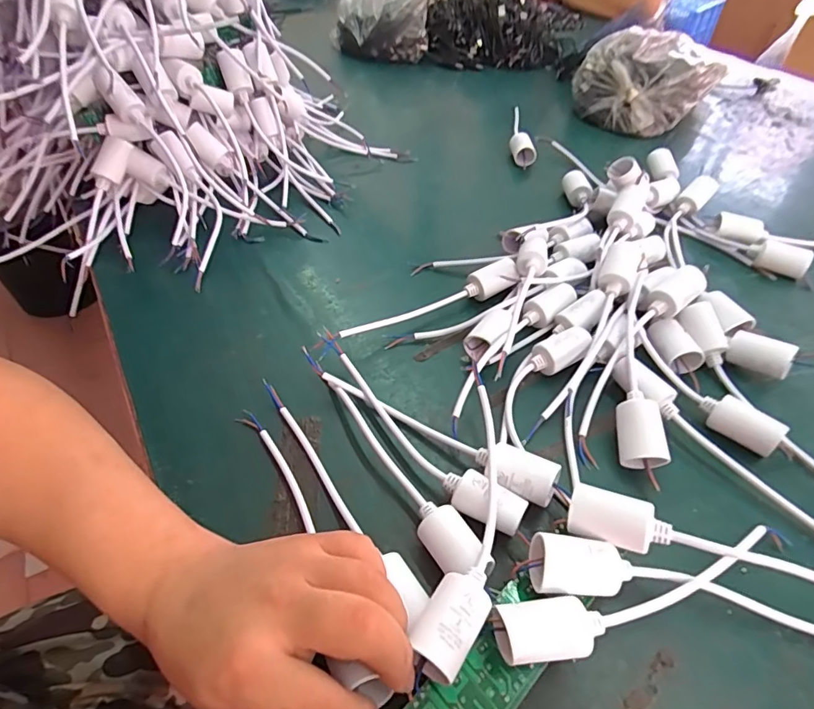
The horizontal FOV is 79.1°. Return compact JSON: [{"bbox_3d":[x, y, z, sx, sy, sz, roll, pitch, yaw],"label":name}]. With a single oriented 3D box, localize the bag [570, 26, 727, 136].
[{"bbox_3d":[0.361,-0.417,0.754,0.173,0.105,0.151,-18,50,-18],"label":"bag"}]

